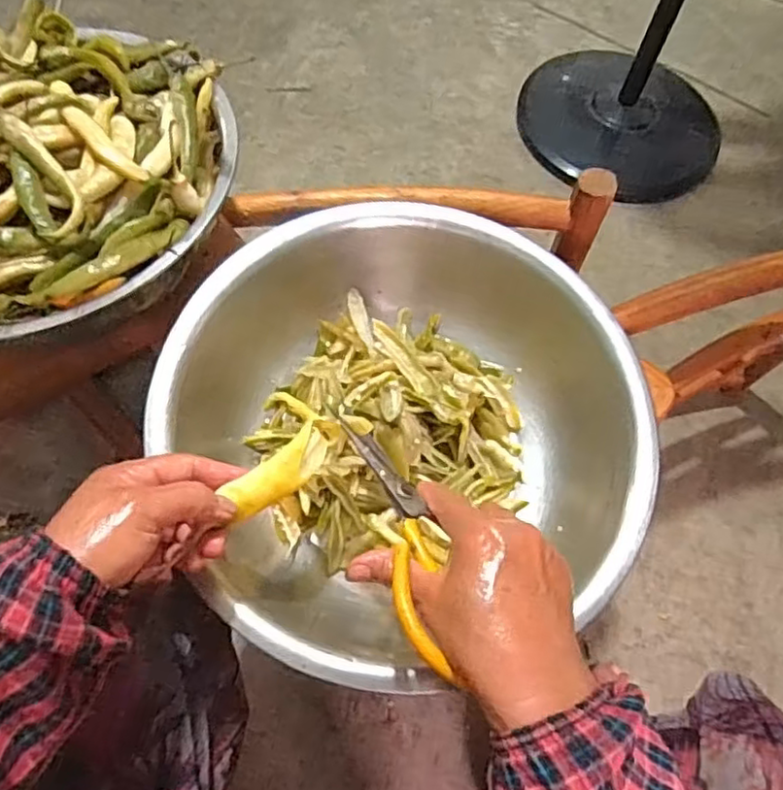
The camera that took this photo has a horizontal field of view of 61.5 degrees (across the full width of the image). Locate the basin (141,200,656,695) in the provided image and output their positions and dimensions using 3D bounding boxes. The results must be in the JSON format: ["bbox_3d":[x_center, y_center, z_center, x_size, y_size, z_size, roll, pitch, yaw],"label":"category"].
[{"bbox_3d":[0.010,0.034,0.521,0.343,0.135,0.333,3,64,-5],"label":"basin"}]

